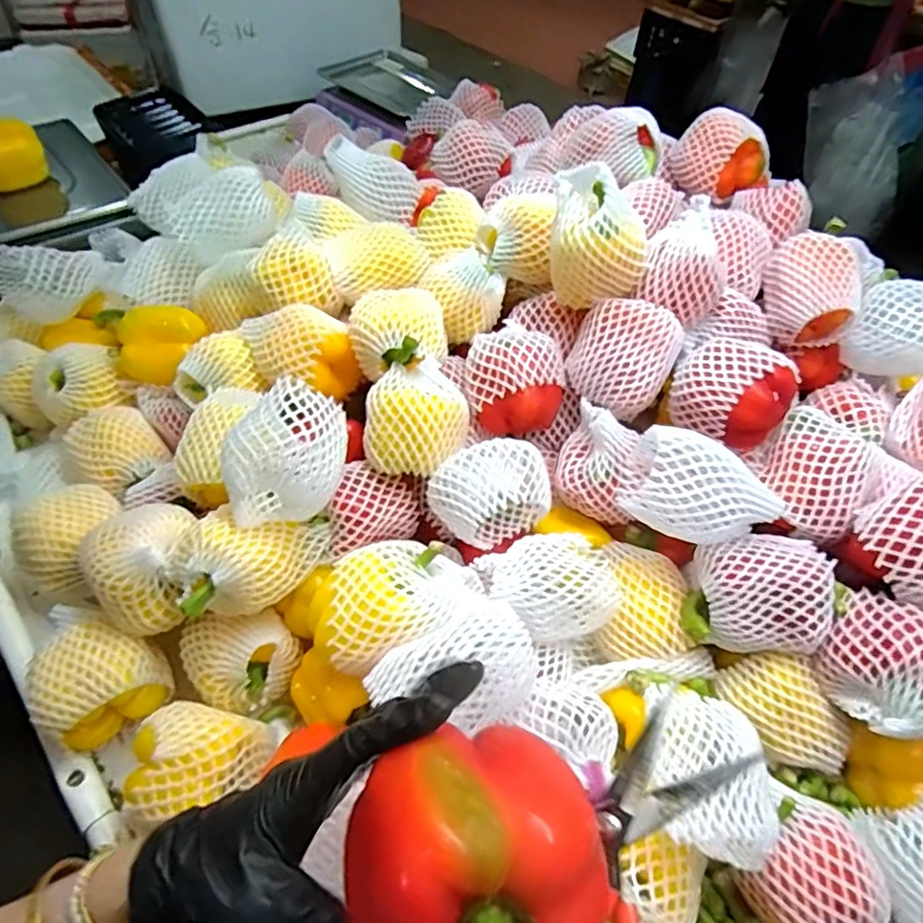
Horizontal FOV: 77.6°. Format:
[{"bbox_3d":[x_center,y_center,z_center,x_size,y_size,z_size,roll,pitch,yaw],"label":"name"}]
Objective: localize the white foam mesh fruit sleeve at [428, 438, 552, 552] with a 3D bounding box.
[{"bbox_3d":[0.027,0.032,0.536,0.099,0.078,0.068,-19,56,-17],"label":"white foam mesh fruit sleeve"}]

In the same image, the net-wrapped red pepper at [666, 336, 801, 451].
[{"bbox_3d":[0.254,-0.065,0.537,0.098,0.073,0.079,39,59,23],"label":"net-wrapped red pepper"}]

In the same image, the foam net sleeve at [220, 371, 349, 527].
[{"bbox_3d":[-0.144,-0.007,0.478,0.086,0.077,0.106,10,53,4],"label":"foam net sleeve"}]

